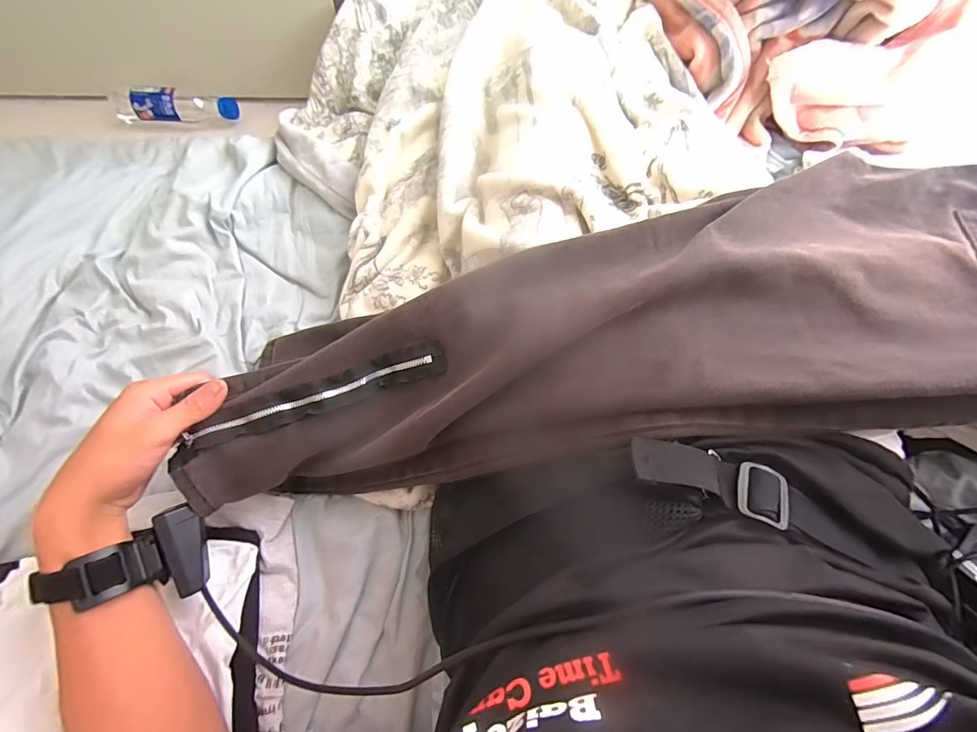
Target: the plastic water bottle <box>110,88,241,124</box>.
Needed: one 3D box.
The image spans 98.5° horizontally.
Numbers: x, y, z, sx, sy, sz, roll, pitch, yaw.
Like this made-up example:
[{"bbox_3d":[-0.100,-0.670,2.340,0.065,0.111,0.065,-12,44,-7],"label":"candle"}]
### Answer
[{"bbox_3d":[-0.534,-0.437,0.699,0.212,0.043,0.054,6,66,2],"label":"plastic water bottle"}]

